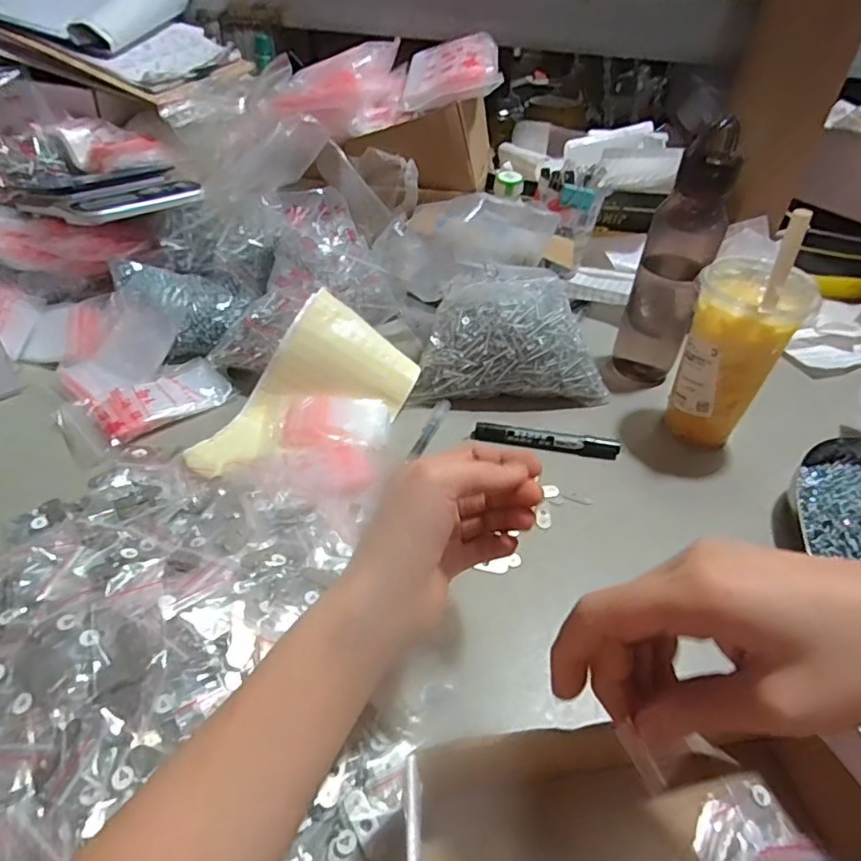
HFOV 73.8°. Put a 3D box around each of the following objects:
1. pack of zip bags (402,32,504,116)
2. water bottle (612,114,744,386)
[{"bbox_3d":[0.023,-0.444,0.697,0.115,0.026,0.127,-10,59,11],"label":"pack of zip bags"},{"bbox_3d":[0.239,-0.157,0.572,0.068,0.251,0.062,19,42,16],"label":"water bottle"}]

